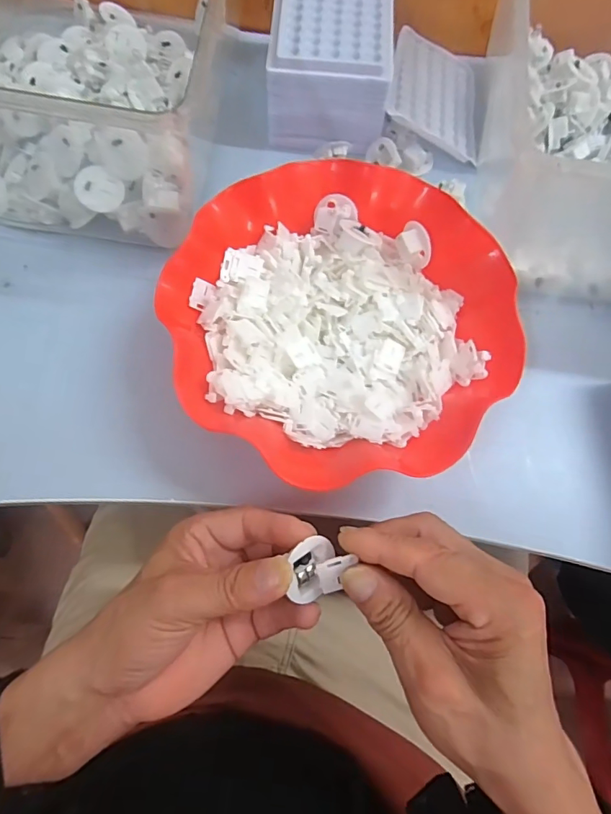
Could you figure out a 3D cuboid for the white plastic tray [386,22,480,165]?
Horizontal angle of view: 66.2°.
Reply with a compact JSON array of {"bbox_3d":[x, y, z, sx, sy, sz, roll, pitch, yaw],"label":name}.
[{"bbox_3d":[0.118,-0.282,0.421,0.091,0.008,0.118,19,67,-16],"label":"white plastic tray"}]

